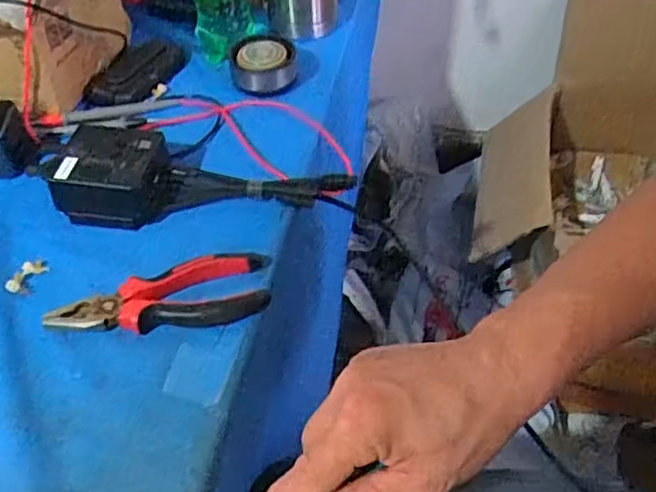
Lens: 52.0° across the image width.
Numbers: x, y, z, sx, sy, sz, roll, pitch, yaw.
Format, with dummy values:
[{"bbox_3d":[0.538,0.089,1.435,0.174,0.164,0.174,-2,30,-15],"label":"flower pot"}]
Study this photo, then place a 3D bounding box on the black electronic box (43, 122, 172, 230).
[{"bbox_3d":[-0.179,-0.061,0.563,0.089,0.046,0.078,3,47,3],"label":"black electronic box"}]

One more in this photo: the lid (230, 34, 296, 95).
[{"bbox_3d":[-0.065,-0.185,0.681,0.064,0.036,0.066,0,47,0],"label":"lid"}]

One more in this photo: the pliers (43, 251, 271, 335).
[{"bbox_3d":[-0.121,0.037,0.492,0.154,0.018,0.056,-9,47,-8],"label":"pliers"}]

